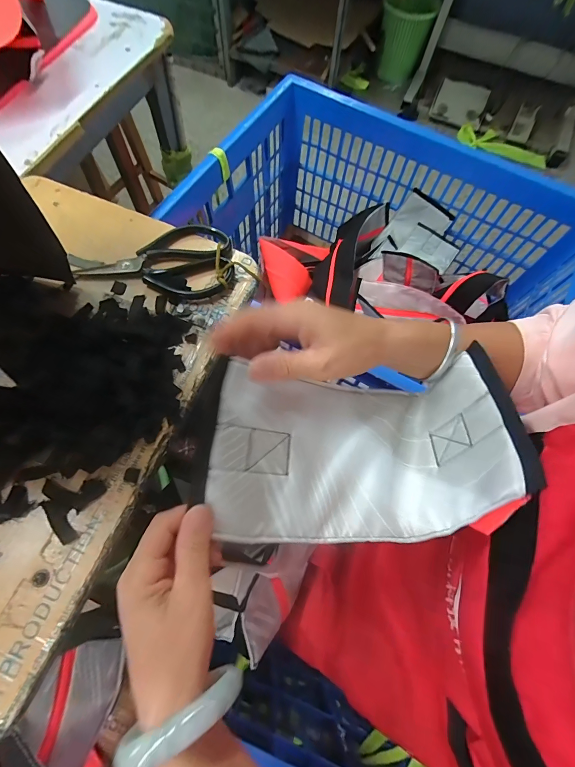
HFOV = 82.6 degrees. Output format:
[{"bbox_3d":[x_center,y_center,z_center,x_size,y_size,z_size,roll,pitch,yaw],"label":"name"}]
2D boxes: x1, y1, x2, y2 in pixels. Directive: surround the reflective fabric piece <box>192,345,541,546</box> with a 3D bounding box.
[{"bbox_3d":[0.046,0.048,0.254,0.218,0.101,0.133,0,69,-3],"label":"reflective fabric piece"}]

